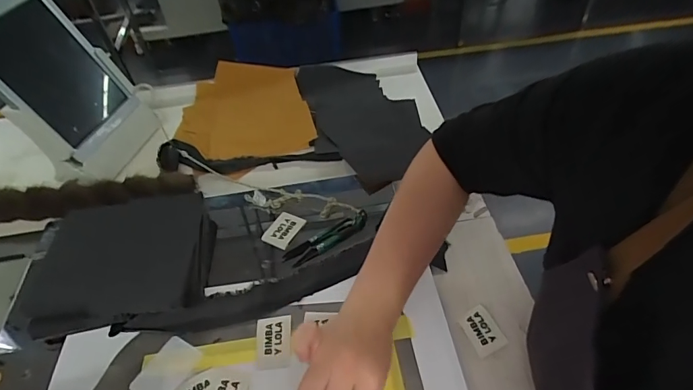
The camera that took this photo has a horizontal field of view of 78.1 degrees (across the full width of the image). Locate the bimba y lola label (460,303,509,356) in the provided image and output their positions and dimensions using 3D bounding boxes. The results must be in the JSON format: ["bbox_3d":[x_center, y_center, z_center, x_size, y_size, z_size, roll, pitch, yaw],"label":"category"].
[{"bbox_3d":[0.141,0.138,0.444,0.034,0.007,0.048,-22,44,-6],"label":"bimba y lola label"}]

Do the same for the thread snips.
[{"bbox_3d":[-0.022,0.051,0.513,0.110,0.008,0.029,-30,51,-22],"label":"thread snips"}]

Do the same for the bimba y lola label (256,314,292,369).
[{"bbox_3d":[-0.073,0.146,0.429,0.034,0.006,0.053,-7,47,-1],"label":"bimba y lola label"}]

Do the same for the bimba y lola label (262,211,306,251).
[{"bbox_3d":[-0.077,0.043,0.527,0.035,0.008,0.048,27,58,13],"label":"bimba y lola label"}]

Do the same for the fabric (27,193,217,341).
[{"bbox_3d":[-0.247,0.067,0.482,0.181,0.045,0.151,-9,47,-3],"label":"fabric"}]

